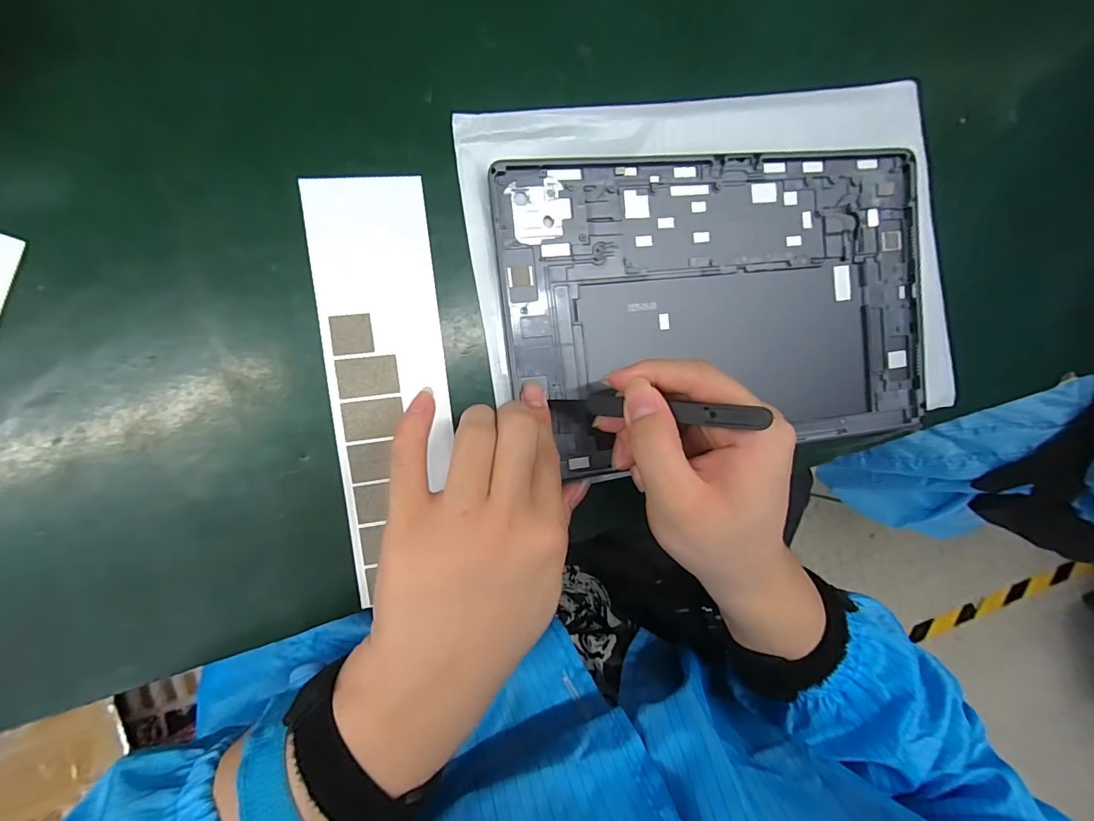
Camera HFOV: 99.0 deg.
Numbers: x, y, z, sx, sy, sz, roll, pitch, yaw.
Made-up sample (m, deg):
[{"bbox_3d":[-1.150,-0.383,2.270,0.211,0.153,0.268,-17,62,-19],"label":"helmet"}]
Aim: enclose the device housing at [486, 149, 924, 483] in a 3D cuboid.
[{"bbox_3d":[0.103,-0.059,0.270,0.252,0.013,0.164,-8,93,-9],"label":"device housing"}]

